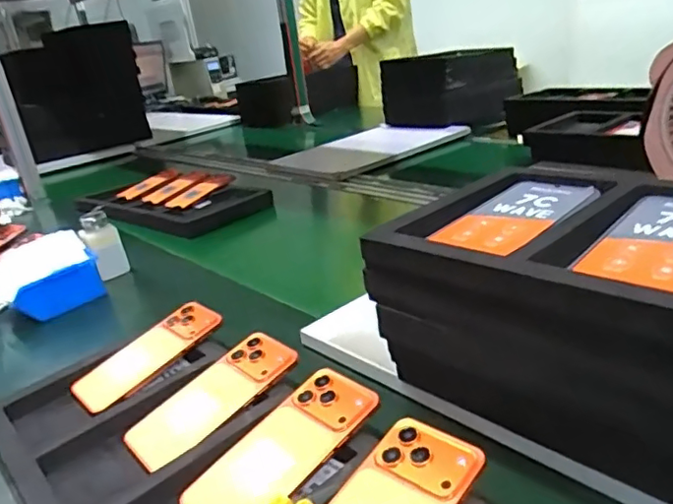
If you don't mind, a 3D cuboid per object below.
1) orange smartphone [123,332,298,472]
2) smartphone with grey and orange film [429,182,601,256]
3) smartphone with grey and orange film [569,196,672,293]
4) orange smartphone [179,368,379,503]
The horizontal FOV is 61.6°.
[{"bbox_3d":[-0.114,0.135,0.531,0.164,0.012,0.081,-36,33,-27],"label":"orange smartphone"},{"bbox_3d":[0.153,-0.032,0.468,0.159,0.008,0.083,-26,28,-38],"label":"smartphone with grey and orange film"},{"bbox_3d":[0.231,-0.010,0.387,0.083,0.008,0.154,13,30,41],"label":"smartphone with grey and orange film"},{"bbox_3d":[-0.044,0.158,0.454,0.162,0.007,0.076,-40,39,-25],"label":"orange smartphone"}]

